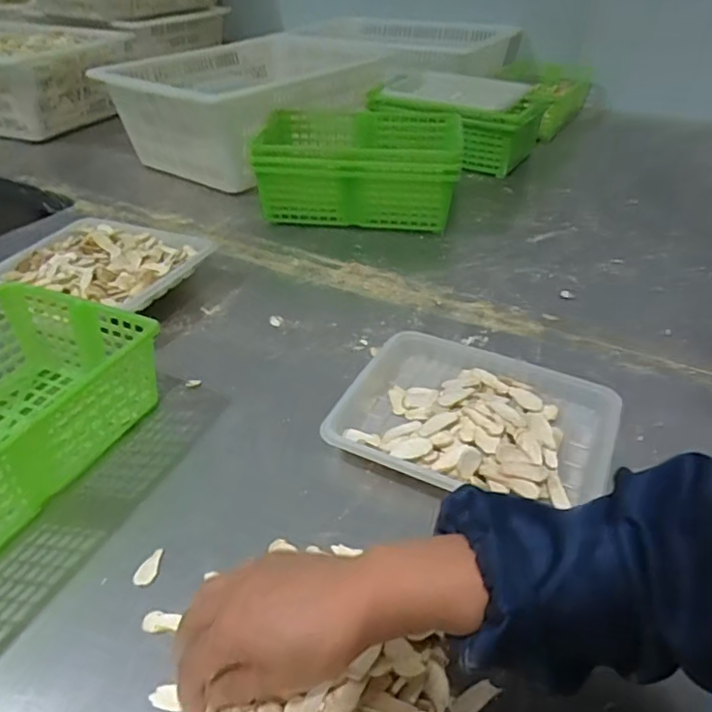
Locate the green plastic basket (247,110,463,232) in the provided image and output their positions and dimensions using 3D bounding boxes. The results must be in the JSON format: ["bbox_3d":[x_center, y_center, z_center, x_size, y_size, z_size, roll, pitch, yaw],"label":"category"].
[{"bbox_3d":[0.014,-0.346,1.057,0.341,0.134,0.276,3,37,5],"label":"green plastic basket"}]

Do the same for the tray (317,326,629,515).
[{"bbox_3d":[0.119,0.062,0.597,0.269,0.042,0.205,16,40,21],"label":"tray"}]

